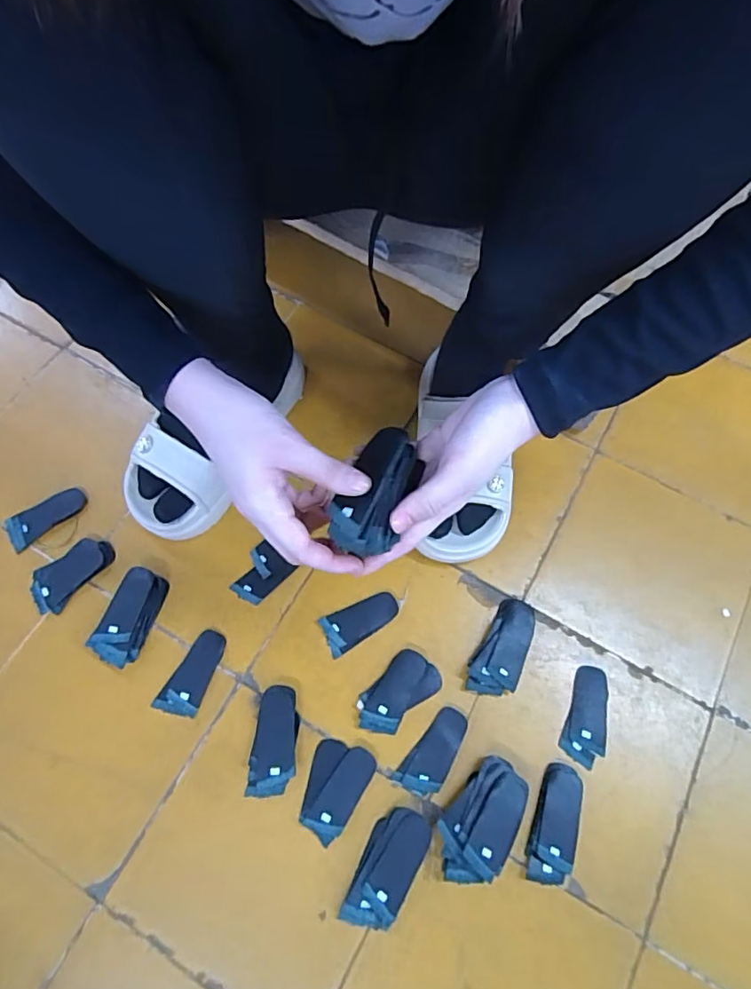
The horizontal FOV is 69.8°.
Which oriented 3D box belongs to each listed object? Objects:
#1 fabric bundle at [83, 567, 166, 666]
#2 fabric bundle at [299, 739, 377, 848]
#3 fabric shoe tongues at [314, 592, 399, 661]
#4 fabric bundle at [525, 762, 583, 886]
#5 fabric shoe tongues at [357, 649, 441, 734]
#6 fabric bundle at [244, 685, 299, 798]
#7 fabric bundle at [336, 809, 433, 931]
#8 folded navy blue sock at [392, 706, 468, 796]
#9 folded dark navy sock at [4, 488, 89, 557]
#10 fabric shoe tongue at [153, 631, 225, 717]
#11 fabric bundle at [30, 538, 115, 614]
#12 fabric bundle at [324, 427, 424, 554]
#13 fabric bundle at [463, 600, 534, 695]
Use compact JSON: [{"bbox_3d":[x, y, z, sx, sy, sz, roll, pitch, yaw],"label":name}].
[{"bbox_3d":[-0.238,0.117,0.520,0.045,0.021,0.089,15,69,5],"label":"fabric bundle"},{"bbox_3d":[-0.035,0.259,0.471,0.052,0.004,0.075,17,69,6],"label":"fabric bundle"},{"bbox_3d":[-0.015,0.124,0.533,0.077,0.004,0.038,-25,71,-10],"label":"fabric shoe tongues"},{"bbox_3d":[0.156,0.283,0.463,0.037,0.009,0.091,16,69,6],"label":"fabric bundle"},{"bbox_3d":[0.020,0.186,0.506,0.084,0.009,0.047,-39,74,-15],"label":"fabric shoe tongues"},{"bbox_3d":[-0.091,0.222,0.486,0.040,0.013,0.090,5,68,2],"label":"fabric bundle"},{"bbox_3d":[0.010,0.313,0.449,0.045,0.014,0.092,25,70,9],"label":"fabric bundle"},{"bbox_3d":[0.055,0.235,0.490,0.037,0.006,0.080,39,73,14],"label":"folded navy blue sock"},{"bbox_3d":[-0.345,0.021,0.563,0.082,0.005,0.037,-39,74,-14],"label":"folded dark navy sock"},{"bbox_3d":[-0.172,0.167,0.507,0.037,0.004,0.079,22,70,8],"label":"fabric shoe tongue"},{"bbox_3d":[-0.304,0.076,0.535,0.047,0.005,0.082,38,73,14],"label":"fabric bundle"},{"bbox_3d":[0.000,-0.003,0.355,0.044,0.023,0.087,20,68,7],"label":"fabric bundle"},{"bbox_3d":[0.124,0.149,0.523,0.044,0.016,0.097,24,70,9],"label":"fabric bundle"}]

